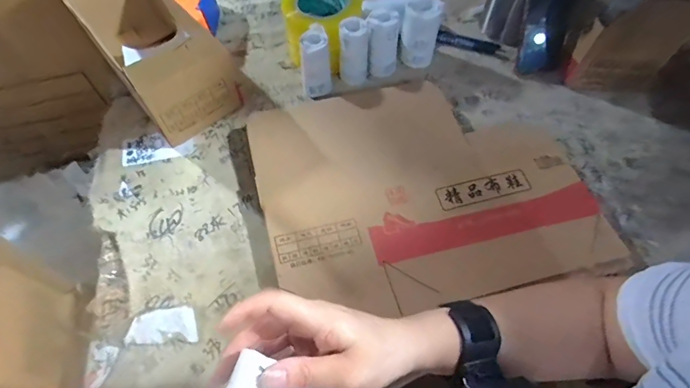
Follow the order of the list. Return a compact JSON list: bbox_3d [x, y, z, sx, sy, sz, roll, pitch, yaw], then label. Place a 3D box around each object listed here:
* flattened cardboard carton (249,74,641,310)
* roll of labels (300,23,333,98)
[{"bbox_3d":[0.116,-0.016,0.546,0.442,0.028,0.325,-13,64,-12],"label":"flattened cardboard carton"},{"bbox_3d":[-0.044,-0.203,0.623,0.047,0.095,0.048,-3,58,-1],"label":"roll of labels"}]

